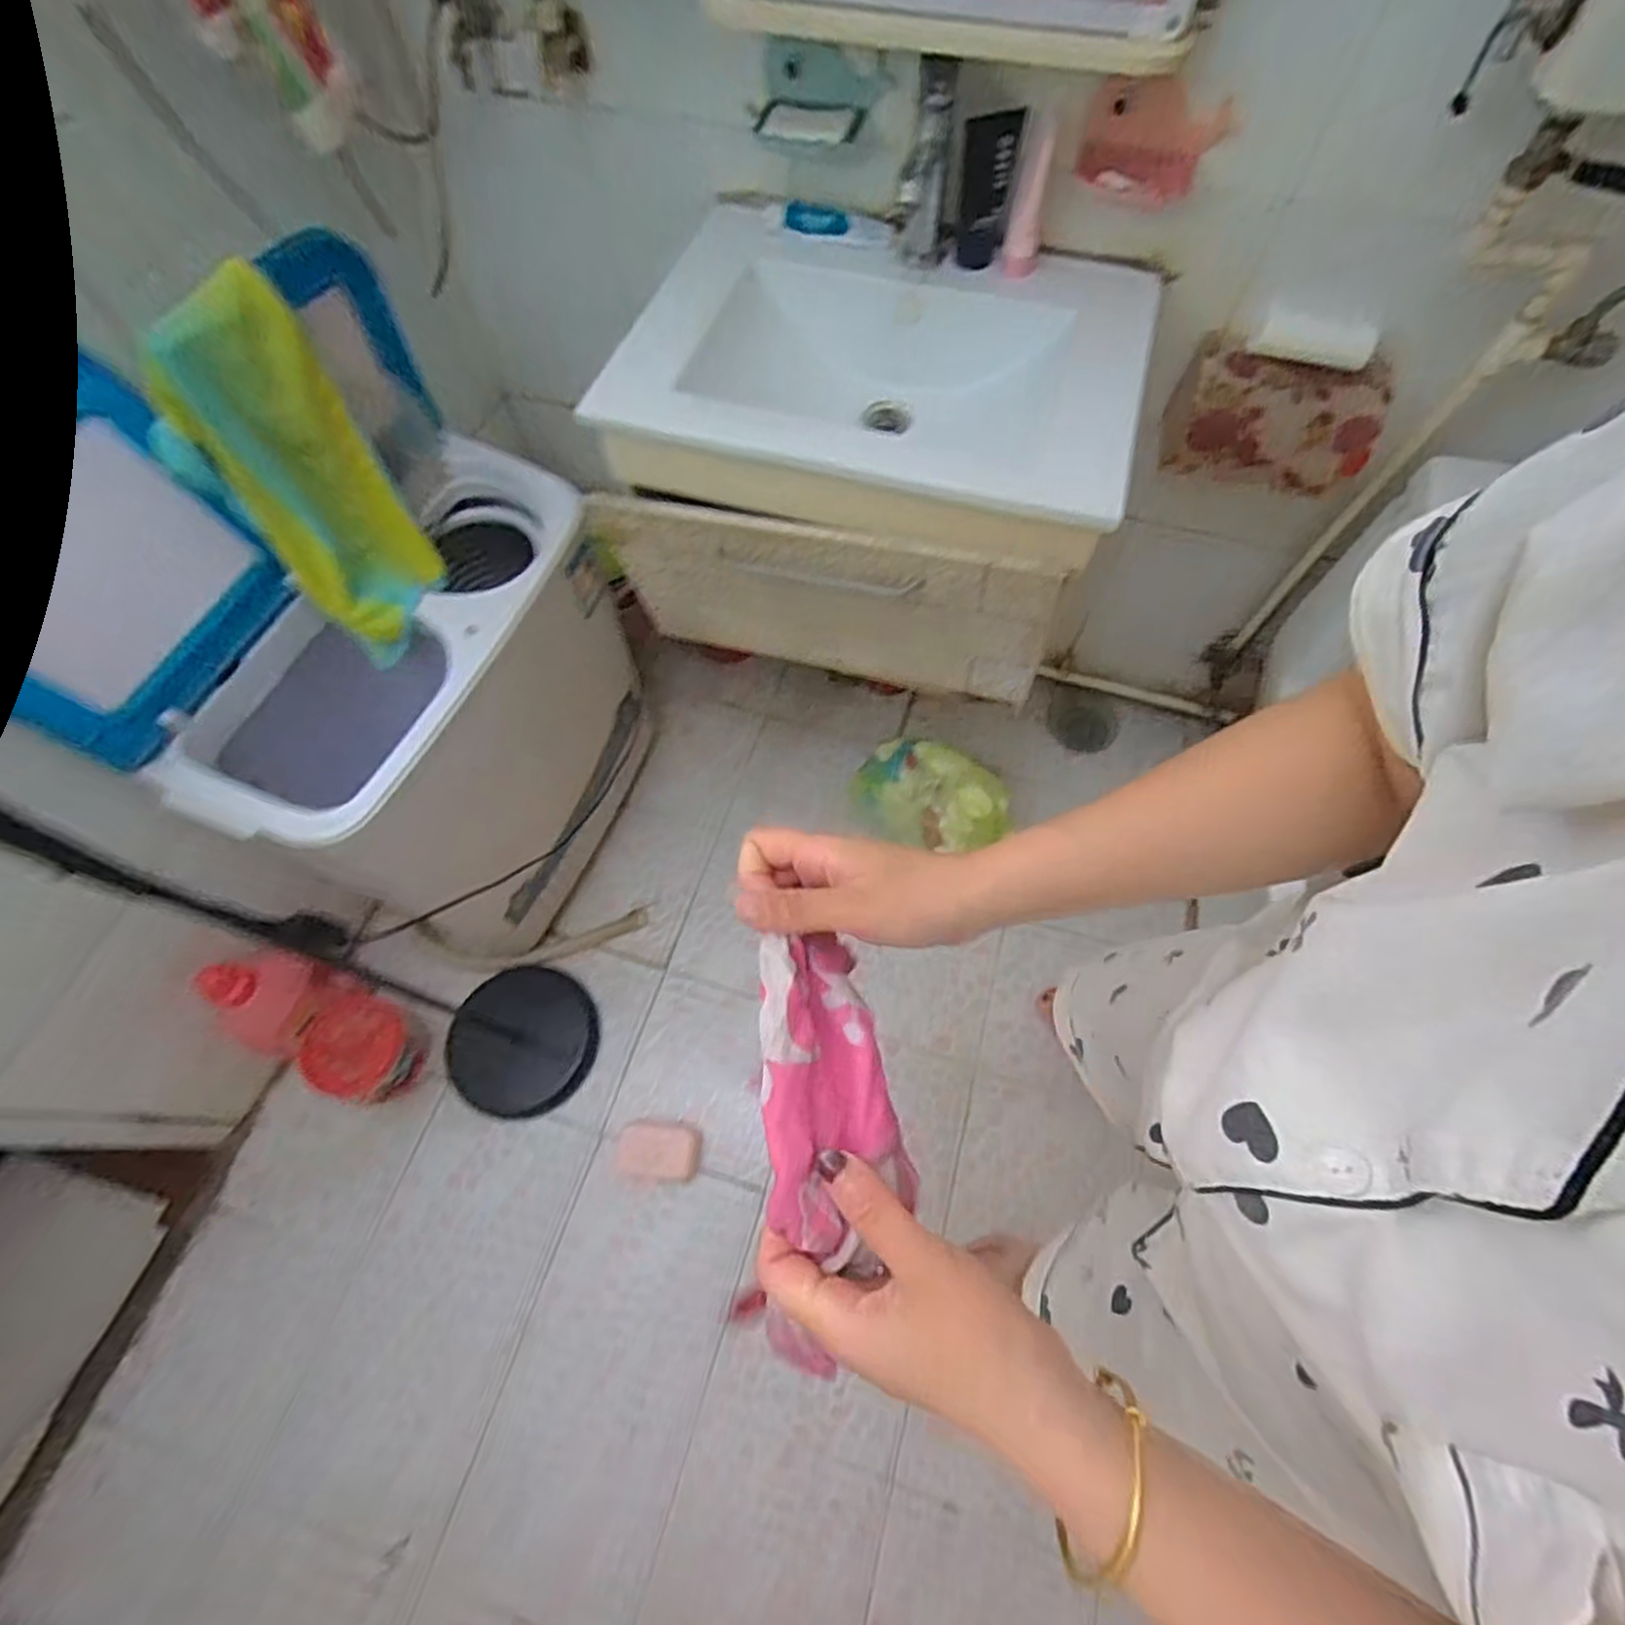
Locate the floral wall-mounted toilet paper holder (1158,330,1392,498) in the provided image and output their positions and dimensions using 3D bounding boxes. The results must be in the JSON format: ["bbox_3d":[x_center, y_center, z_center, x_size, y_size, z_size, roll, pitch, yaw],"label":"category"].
[{"bbox_3d":[0.631,-0.544,0.996,0.263,0.136,0.132,20,65,9],"label":"floral wall-mounted toilet paper holder"}]

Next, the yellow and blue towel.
[{"bbox_3d":[-0.553,-0.356,0.806,0.107,0.360,0.184,40,70,17],"label":"yellow and blue towel"}]

